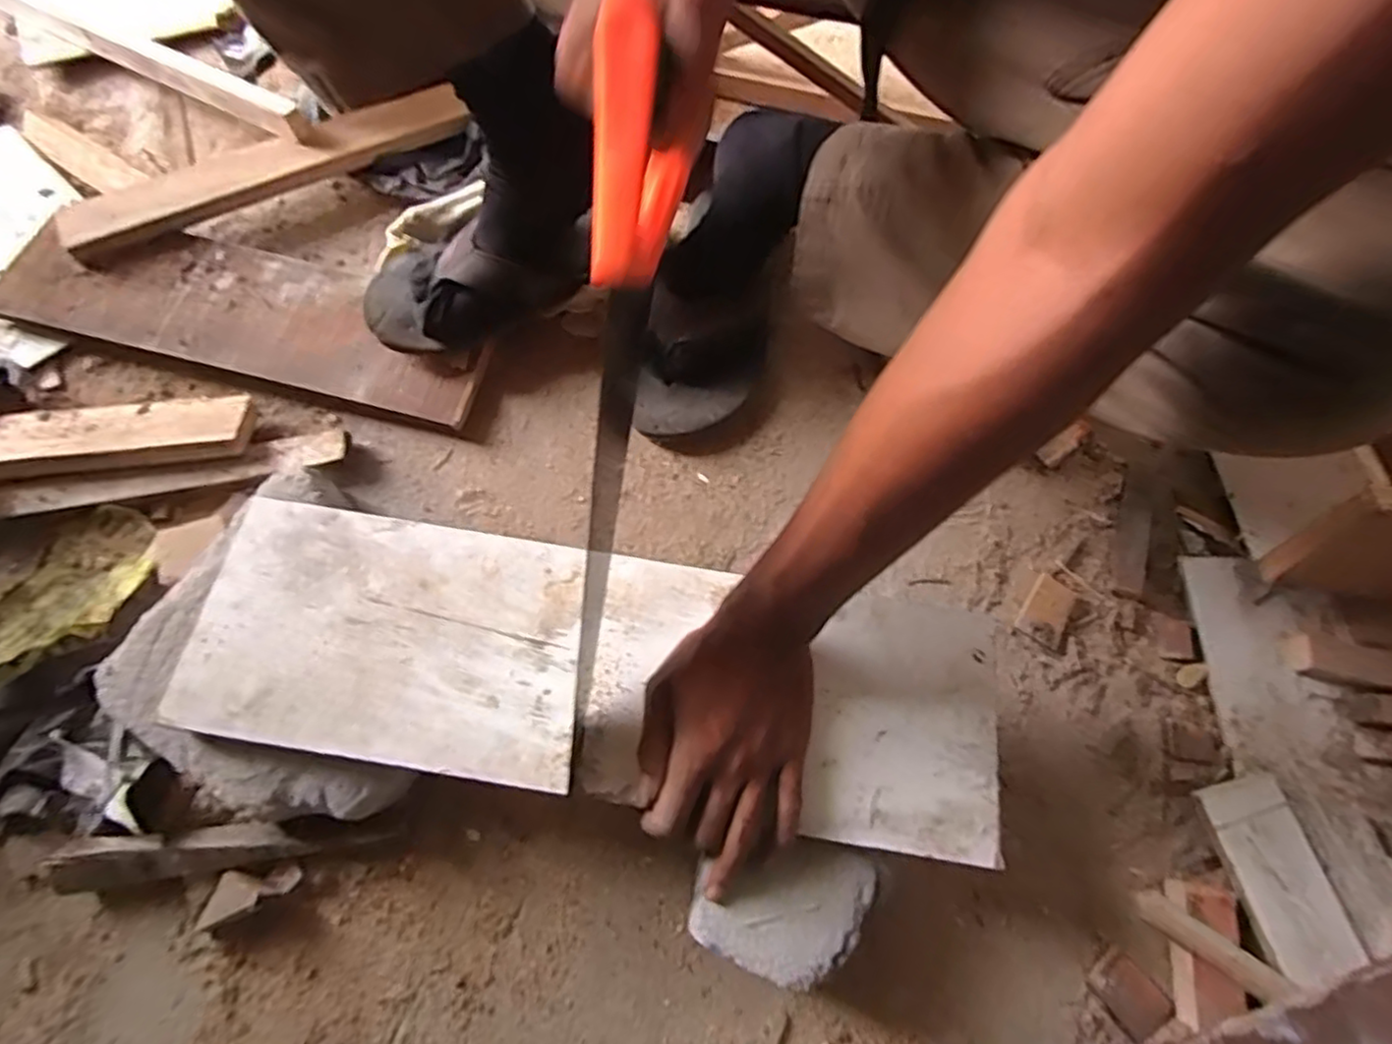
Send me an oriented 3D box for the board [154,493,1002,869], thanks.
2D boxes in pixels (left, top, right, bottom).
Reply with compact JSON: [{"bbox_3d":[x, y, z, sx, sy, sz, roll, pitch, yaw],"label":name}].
[{"bbox_3d":[-0.060,0.089,0.418,0.491,0.010,0.147,10,69,1],"label":"board"}]

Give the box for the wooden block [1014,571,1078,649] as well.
[{"bbox_3d":[0.271,0.068,0.522,0.032,0.009,0.051,33,71,10],"label":"wooden block"}]

